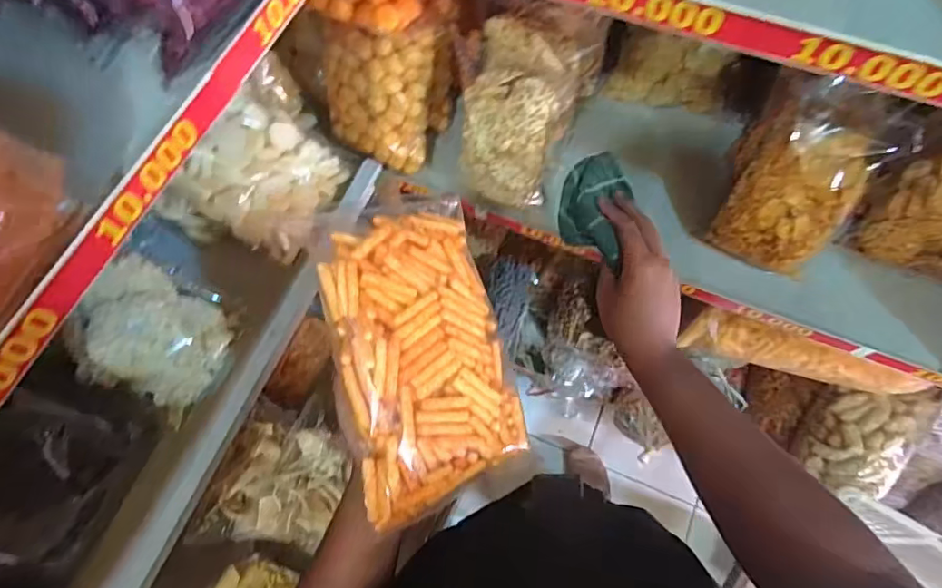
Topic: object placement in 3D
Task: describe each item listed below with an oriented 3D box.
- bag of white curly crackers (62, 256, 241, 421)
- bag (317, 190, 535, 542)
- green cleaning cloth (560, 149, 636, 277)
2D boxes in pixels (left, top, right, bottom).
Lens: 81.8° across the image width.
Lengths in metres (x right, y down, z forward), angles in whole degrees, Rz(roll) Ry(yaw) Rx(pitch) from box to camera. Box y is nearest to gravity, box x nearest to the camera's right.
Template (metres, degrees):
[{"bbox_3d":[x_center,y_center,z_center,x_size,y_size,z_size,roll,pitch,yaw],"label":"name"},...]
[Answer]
[{"bbox_3d":[-0.341,0.048,0.596,0.159,0.046,0.135,34,71,-29],"label":"bag of white curly crackers"},{"bbox_3d":[-0.042,0.041,0.446,0.138,0.060,0.237,-7,79,-24],"label":"bag"},{"bbox_3d":[0.130,-0.096,0.566,0.068,0.026,0.142,12,53,7],"label":"green cleaning cloth"}]

